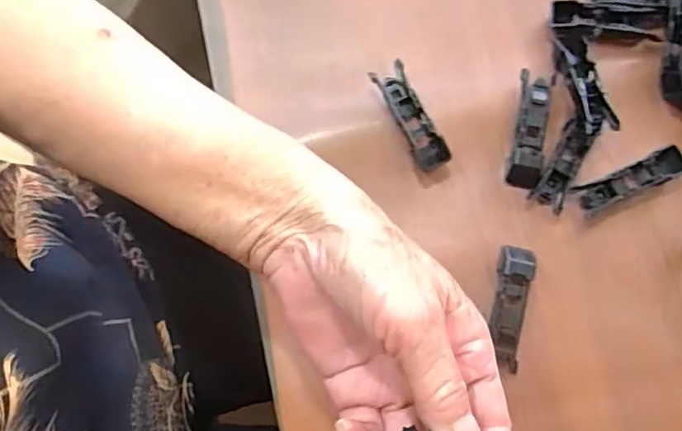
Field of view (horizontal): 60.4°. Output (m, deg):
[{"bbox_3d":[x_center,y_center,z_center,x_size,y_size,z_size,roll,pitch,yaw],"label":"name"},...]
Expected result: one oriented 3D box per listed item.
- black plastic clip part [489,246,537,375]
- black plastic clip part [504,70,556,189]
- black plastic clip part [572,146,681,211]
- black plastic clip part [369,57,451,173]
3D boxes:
[{"bbox_3d":[0.093,0.050,0.323,0.019,0.015,0.067,12,77,2],"label":"black plastic clip part"},{"bbox_3d":[0.111,-0.050,0.343,0.018,0.019,0.067,12,77,2],"label":"black plastic clip part"},{"bbox_3d":[0.168,-0.020,0.340,0.061,0.015,0.016,-22,78,-6],"label":"black plastic clip part"},{"bbox_3d":[0.041,-0.057,0.347,0.020,0.018,0.066,-24,79,-6],"label":"black plastic clip part"}]

